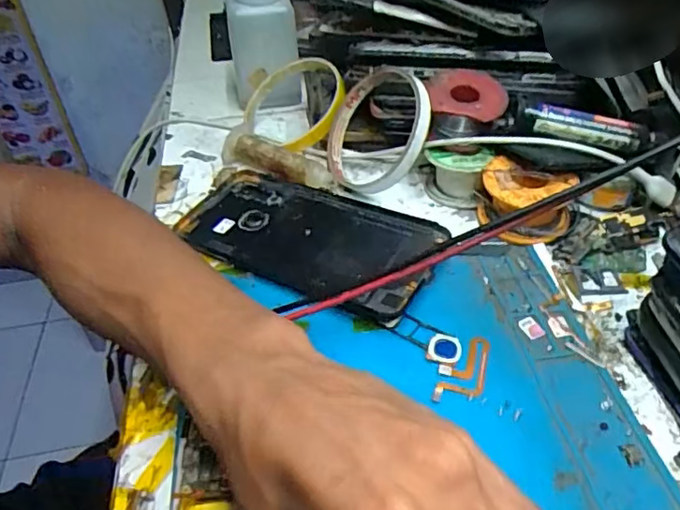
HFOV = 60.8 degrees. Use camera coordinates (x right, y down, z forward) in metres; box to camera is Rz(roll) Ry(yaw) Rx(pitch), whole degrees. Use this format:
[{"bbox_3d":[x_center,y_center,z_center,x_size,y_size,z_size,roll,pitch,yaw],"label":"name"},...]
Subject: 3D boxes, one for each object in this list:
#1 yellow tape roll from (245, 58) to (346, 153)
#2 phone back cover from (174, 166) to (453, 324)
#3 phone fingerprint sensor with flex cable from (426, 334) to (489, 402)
[{"bbox_3d":[-0.033,-0.112,0.433,0.077,0.022,0.085,-30,52,11],"label":"yellow tape roll"},{"bbox_3d":[-0.019,-0.015,0.351,0.158,0.013,0.085,22,47,26],"label":"phone back cover"},{"bbox_3d":[0.056,0.053,0.278,0.028,0.004,0.041,7,42,11],"label":"phone fingerprint sensor with flex cable"}]

